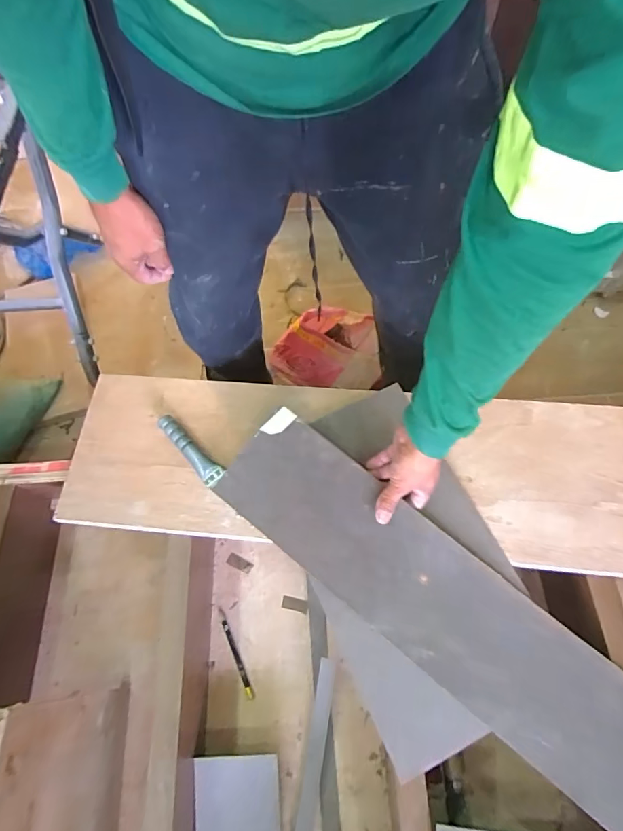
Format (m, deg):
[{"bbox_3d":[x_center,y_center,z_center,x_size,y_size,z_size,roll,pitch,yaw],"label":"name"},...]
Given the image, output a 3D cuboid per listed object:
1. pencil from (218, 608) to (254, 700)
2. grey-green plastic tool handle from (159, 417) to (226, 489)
[{"bbox_3d":[-0.128,0.393,0.737,0.012,0.007,0.145,-24,68,-9],"label":"pencil"},{"bbox_3d":[-0.192,0.052,0.697,0.032,0.030,0.134,-42,72,-16],"label":"grey-green plastic tool handle"}]

